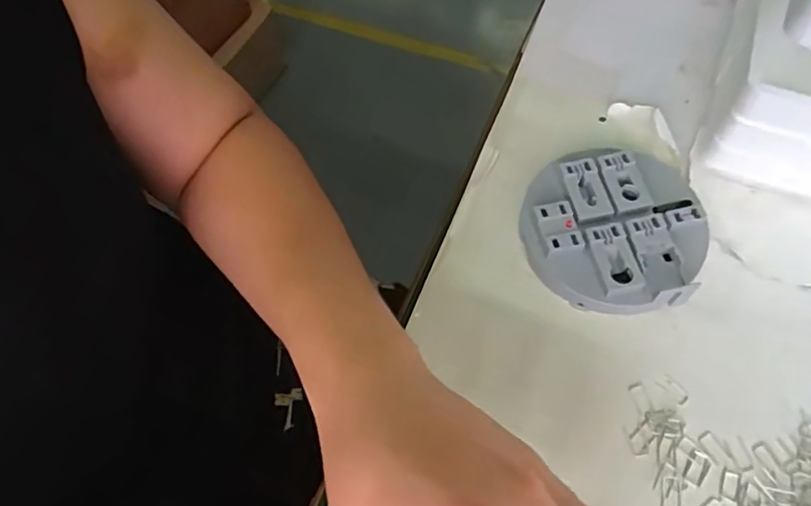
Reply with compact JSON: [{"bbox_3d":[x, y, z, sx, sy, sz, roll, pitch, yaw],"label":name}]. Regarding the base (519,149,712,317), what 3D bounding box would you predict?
[{"bbox_3d":[0.119,-0.015,0.345,0.099,0.024,0.095,-1,62,2],"label":"base"}]

